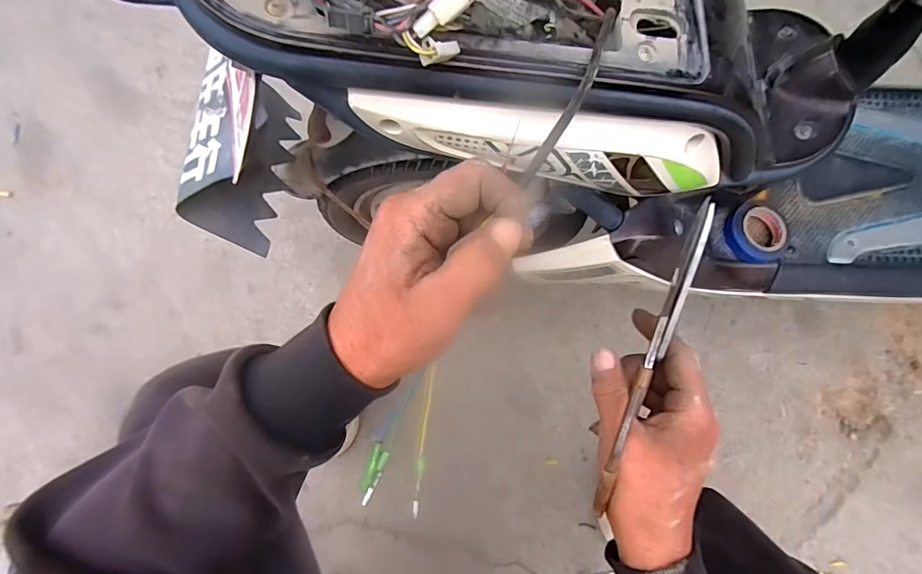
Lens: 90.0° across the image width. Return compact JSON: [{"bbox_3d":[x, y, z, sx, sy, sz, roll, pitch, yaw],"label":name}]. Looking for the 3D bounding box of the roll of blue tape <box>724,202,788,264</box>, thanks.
[{"bbox_3d":[0.317,-0.055,0.499,0.060,0.027,0.064,0,79,0],"label":"roll of blue tape"}]

